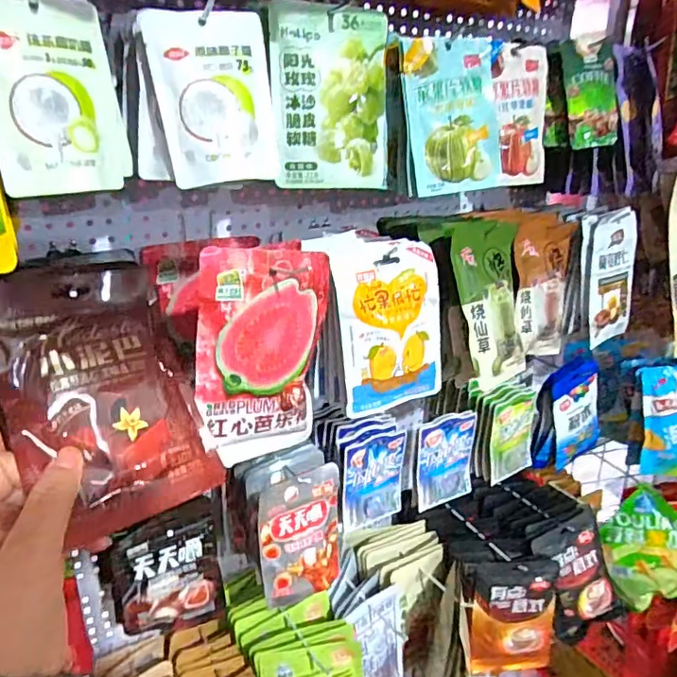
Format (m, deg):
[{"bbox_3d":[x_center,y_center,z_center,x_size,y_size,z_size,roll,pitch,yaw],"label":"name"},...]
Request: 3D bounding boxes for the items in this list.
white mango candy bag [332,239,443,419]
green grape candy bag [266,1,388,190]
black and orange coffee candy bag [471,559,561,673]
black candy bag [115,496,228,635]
[{"bbox_3d":[0.049,-0.009,0.518,0.105,0.156,0.026,-13,16,-23],"label":"white mango candy bag"},{"bbox_3d":[-0.005,-0.193,0.439,0.098,0.135,0.013,-5,14,-15],"label":"green grape candy bag"},{"bbox_3d":[0.232,0.386,0.734,0.115,0.175,0.042,0,20,0],"label":"black and orange coffee candy bag"},{"bbox_3d":[-0.156,0.218,0.506,0.089,0.125,0.027,-12,24,-31],"label":"black candy bag"}]

